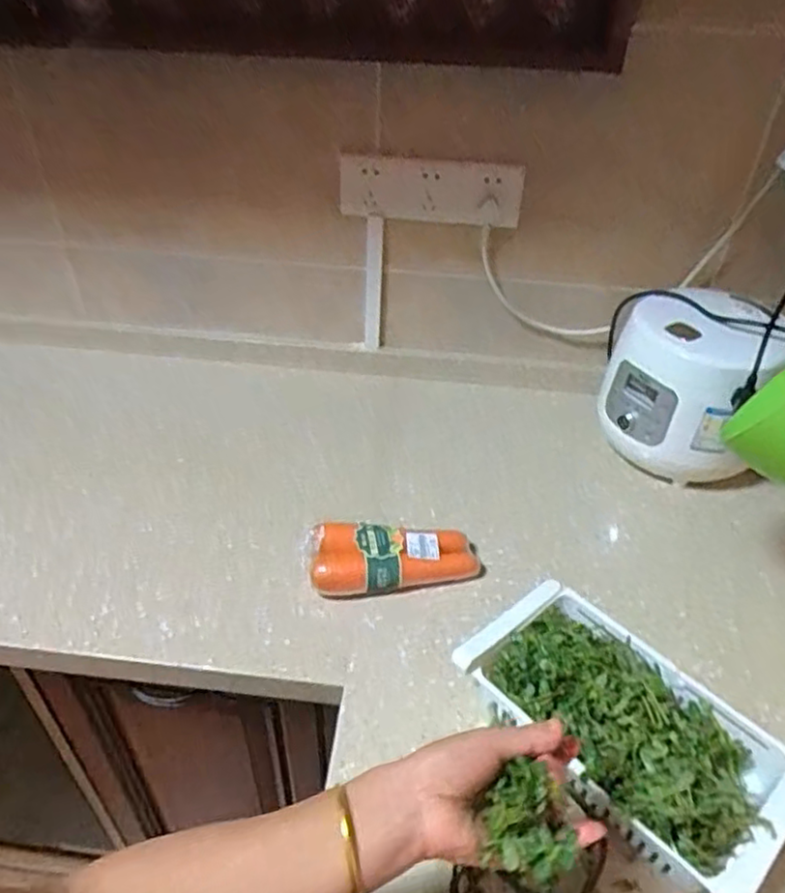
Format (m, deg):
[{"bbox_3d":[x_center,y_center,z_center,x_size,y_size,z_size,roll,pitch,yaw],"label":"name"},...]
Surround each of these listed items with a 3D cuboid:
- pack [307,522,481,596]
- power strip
[{"bbox_3d":[0.000,0.125,0.780,0.194,0.051,0.077,-7,41,-12],"label":"pack"},{"bbox_3d":[0.056,-0.357,0.931,0.252,0.093,0.032,1,39,-1],"label":"power strip"}]

